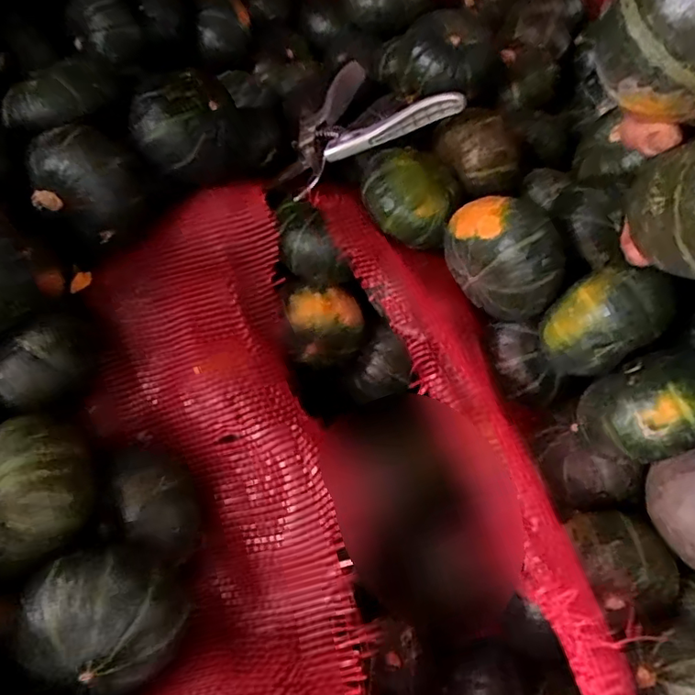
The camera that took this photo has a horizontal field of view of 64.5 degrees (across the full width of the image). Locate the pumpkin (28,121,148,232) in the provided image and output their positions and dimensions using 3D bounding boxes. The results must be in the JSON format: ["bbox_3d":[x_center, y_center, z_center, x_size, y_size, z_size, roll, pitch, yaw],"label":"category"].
[{"bbox_3d":[-0.200,-0.131,0.426,0.073,0.064,0.070,-32,70,-12],"label":"pumpkin"}]

